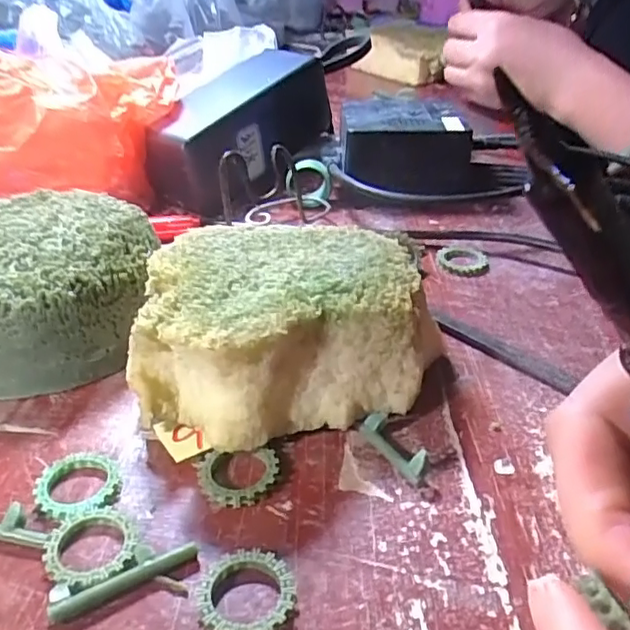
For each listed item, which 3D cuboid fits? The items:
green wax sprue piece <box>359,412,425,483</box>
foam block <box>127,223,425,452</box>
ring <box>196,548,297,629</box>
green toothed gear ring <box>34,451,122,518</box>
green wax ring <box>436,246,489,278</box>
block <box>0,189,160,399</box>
[{"bbox_3d":[0.027,0.045,0.207,0.008,0.010,0.029,-20,38,-28],"label":"green wax sprue piece"},{"bbox_3d":[-0.011,0.005,0.235,0.106,0.045,0.098,0,33,-1],"label":"foam block"},{"bbox_3d":[-0.018,0.076,0.163,0.026,0.006,0.026,0,33,0],"label":"ring"},{"bbox_3d":[-0.077,0.055,0.196,0.026,0.005,0.026,0,33,0],"label":"green toothed gear ring"},{"bbox_3d":[0.079,-0.029,0.325,0.027,0.005,0.030,5,33,7],"label":"green wax ring"},{"bbox_3d":[-0.118,-0.014,0.264,0.099,0.046,0.099,0,33,0],"label":"block"}]

